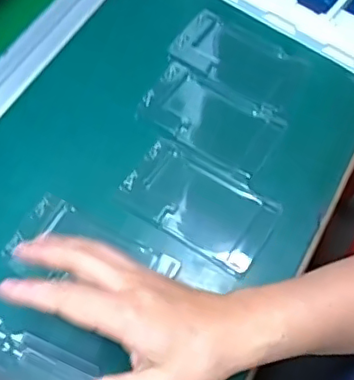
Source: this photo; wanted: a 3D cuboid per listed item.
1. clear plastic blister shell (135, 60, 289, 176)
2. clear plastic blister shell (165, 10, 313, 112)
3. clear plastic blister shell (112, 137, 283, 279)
[{"bbox_3d":[0.032,-0.068,0.545,0.125,0.006,0.079,27,63,13],"label":"clear plastic blister shell"},{"bbox_3d":[0.062,-0.130,0.584,0.129,0.009,0.075,29,63,14],"label":"clear plastic blister shell"},{"bbox_3d":[0.018,0.011,0.499,0.124,0.009,0.075,29,63,14],"label":"clear plastic blister shell"}]

